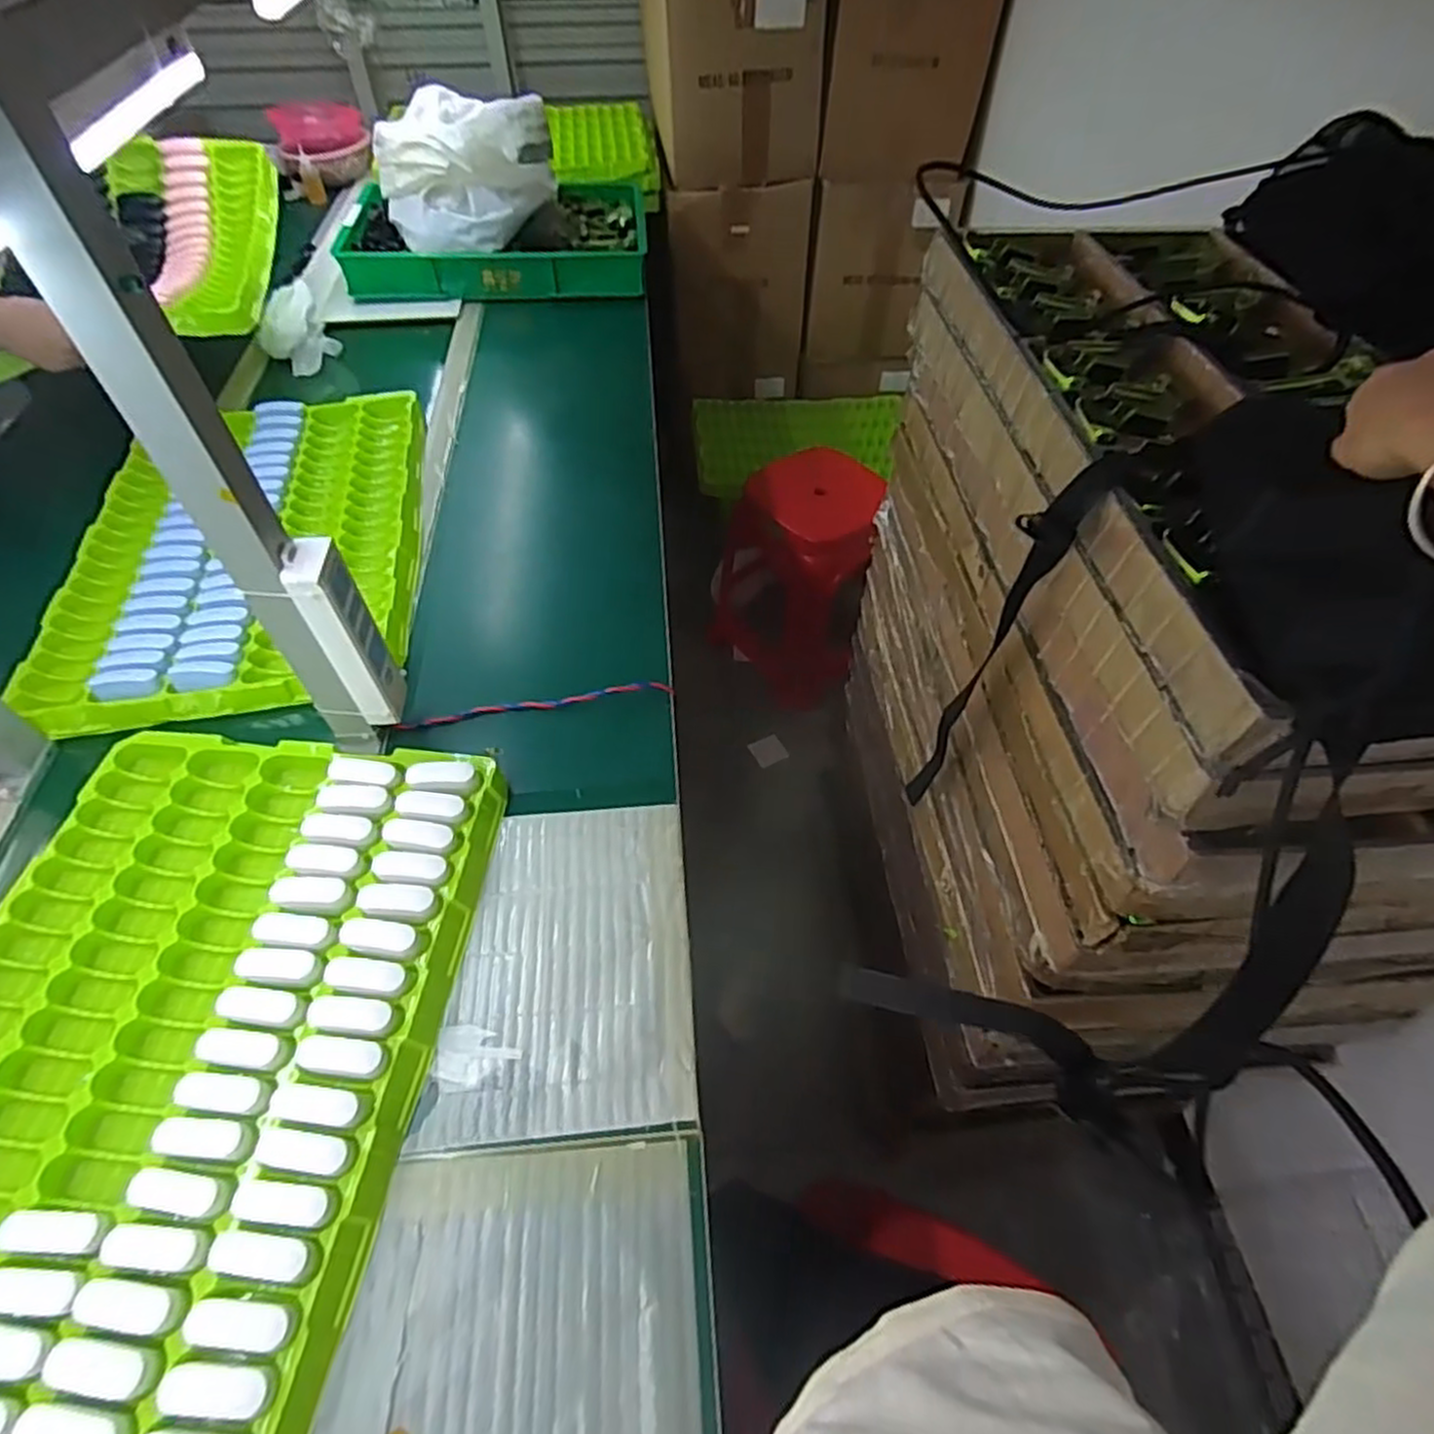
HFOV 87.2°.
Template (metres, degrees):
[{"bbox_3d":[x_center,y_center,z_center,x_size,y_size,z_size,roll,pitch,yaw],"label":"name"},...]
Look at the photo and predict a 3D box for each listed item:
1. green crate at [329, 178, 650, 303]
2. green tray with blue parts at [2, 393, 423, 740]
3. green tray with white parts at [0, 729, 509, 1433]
[{"bbox_3d":[-0.414,-0.931,1.455,0.548,0.087,0.375,-6,52,-5],"label":"green crate"},{"bbox_3d":[-0.588,-0.230,0.958,0.399,0.049,0.556,-8,53,-7],"label":"green tray with blue parts"},{"bbox_3d":[-0.442,0.257,0.573,0.423,0.041,0.568,5,52,3],"label":"green tray with white parts"}]

